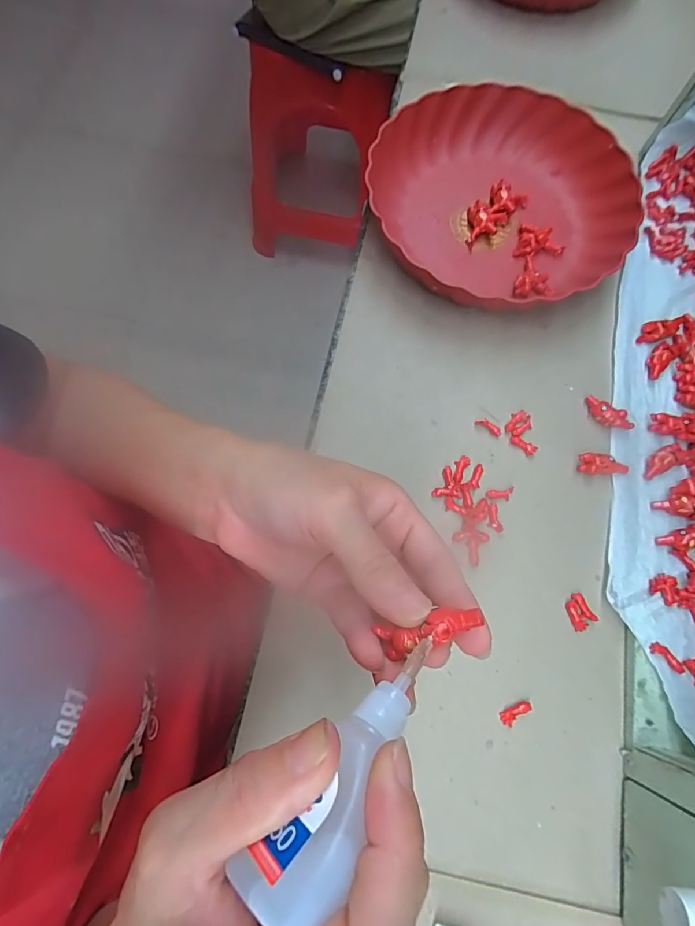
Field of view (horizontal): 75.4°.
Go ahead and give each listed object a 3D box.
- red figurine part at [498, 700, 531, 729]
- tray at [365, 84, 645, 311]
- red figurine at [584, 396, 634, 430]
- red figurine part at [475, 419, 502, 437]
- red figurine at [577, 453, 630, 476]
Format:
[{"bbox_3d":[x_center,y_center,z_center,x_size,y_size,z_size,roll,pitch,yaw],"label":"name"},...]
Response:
[{"bbox_3d":[0.121,0.180,0.323,0.024,0.006,0.010,-29,76,-9],"label":"red figurine part"},{"bbox_3d":[0.140,-0.245,0.426,0.239,0.050,0.228,-27,76,-9],"label":"tray"},{"bbox_3d":[0.223,-0.041,0.386,0.042,0.007,0.017,34,76,8],"label":"red figurine"},{"bbox_3d":[0.121,-0.031,0.385,0.023,0.005,0.008,30,75,7],"label":"red figurine part"},{"bbox_3d":[0.213,0.001,0.375,0.038,0.009,0.017,-2,74,-2],"label":"red figurine"}]

